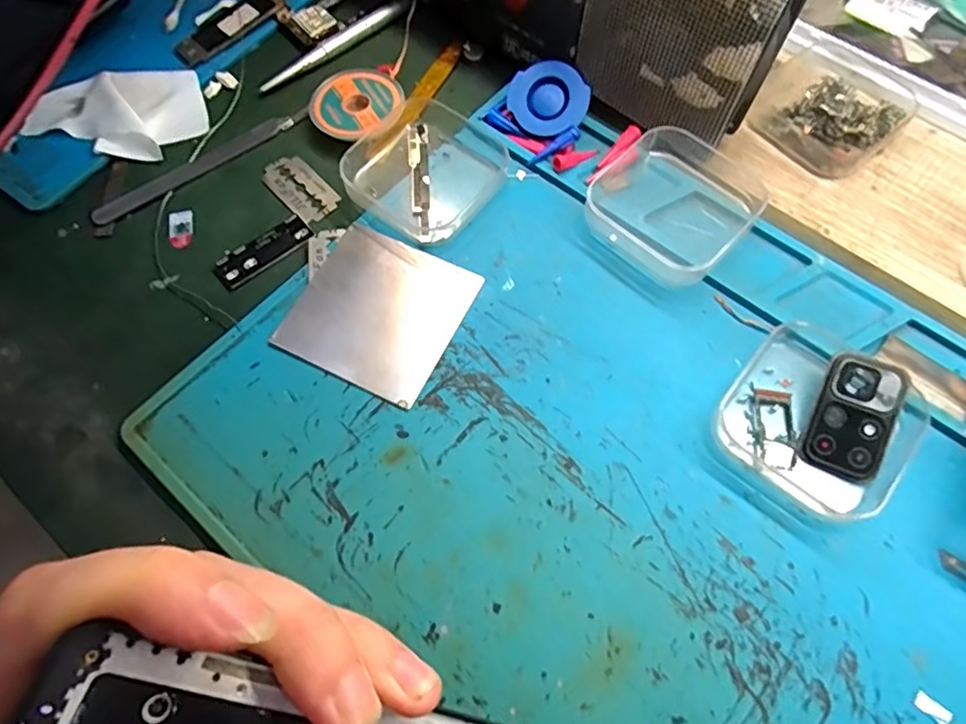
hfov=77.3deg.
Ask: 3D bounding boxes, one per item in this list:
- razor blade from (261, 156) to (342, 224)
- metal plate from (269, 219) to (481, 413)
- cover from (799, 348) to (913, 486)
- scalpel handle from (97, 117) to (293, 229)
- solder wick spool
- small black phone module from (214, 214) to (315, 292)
[{"bbox_3d":[-0.086,-0.082,0.287,0.023,0.004,0.041,-36,71,-20],"label":"razor blade"},{"bbox_3d":[-0.043,-0.026,0.257,0.067,0.004,0.078,28,69,14],"label":"metal plate"},{"bbox_3d":[0.138,0.020,0.223,0.027,0.004,0.046,23,88,14],"label":"cover"},{"bbox_3d":[-0.139,-0.095,0.291,0.101,0.004,0.013,-36,69,-14],"label":"scalpel handle"},{"bbox_3d":[-0.061,-0.126,0.296,0.047,0.012,0.044,-1,66,2],"label":"solder wick spool"},{"bbox_3d":[-0.099,-0.050,0.270,0.044,0.004,0.016,-37,70,-14],"label":"small black phone module"}]

